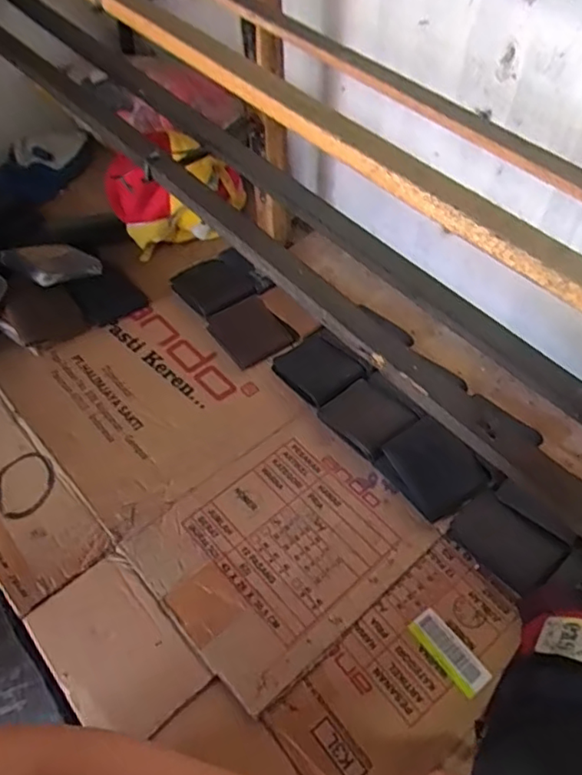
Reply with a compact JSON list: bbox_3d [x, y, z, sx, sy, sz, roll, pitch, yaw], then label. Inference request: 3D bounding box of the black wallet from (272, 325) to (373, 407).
[{"bbox_3d":[0.042,-0.030,0.868,0.100,0.020,0.112,-34,58,-21],"label":"black wallet"}]

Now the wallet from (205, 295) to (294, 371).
[{"bbox_3d":[-0.064,-0.087,0.920,0.098,0.013,0.122,-30,57,-19],"label":"wallet"}]

